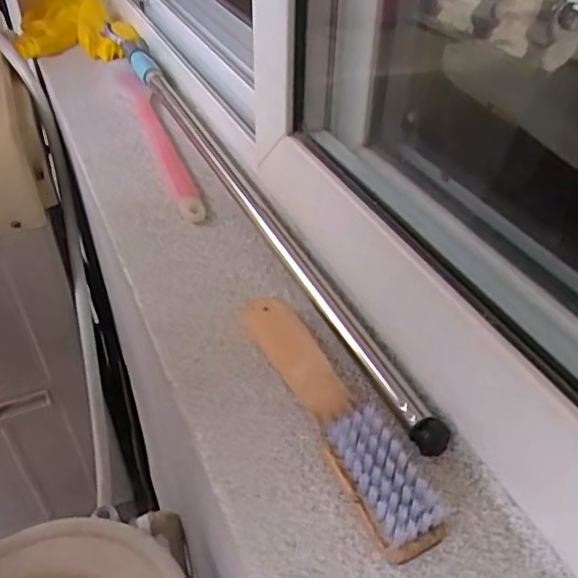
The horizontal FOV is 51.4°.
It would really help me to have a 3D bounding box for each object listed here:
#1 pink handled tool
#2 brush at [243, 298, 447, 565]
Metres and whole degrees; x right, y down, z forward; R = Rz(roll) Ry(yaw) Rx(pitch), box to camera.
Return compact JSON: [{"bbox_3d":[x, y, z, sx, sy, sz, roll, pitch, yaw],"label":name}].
[{"bbox_3d":[-0.139,-0.160,0.629,0.023,0.022,0.305,-14,43,-17],"label":"pink handled tool"},{"bbox_3d":[0.021,0.064,0.366,0.032,0.040,0.204,-17,44,-20],"label":"brush"}]

